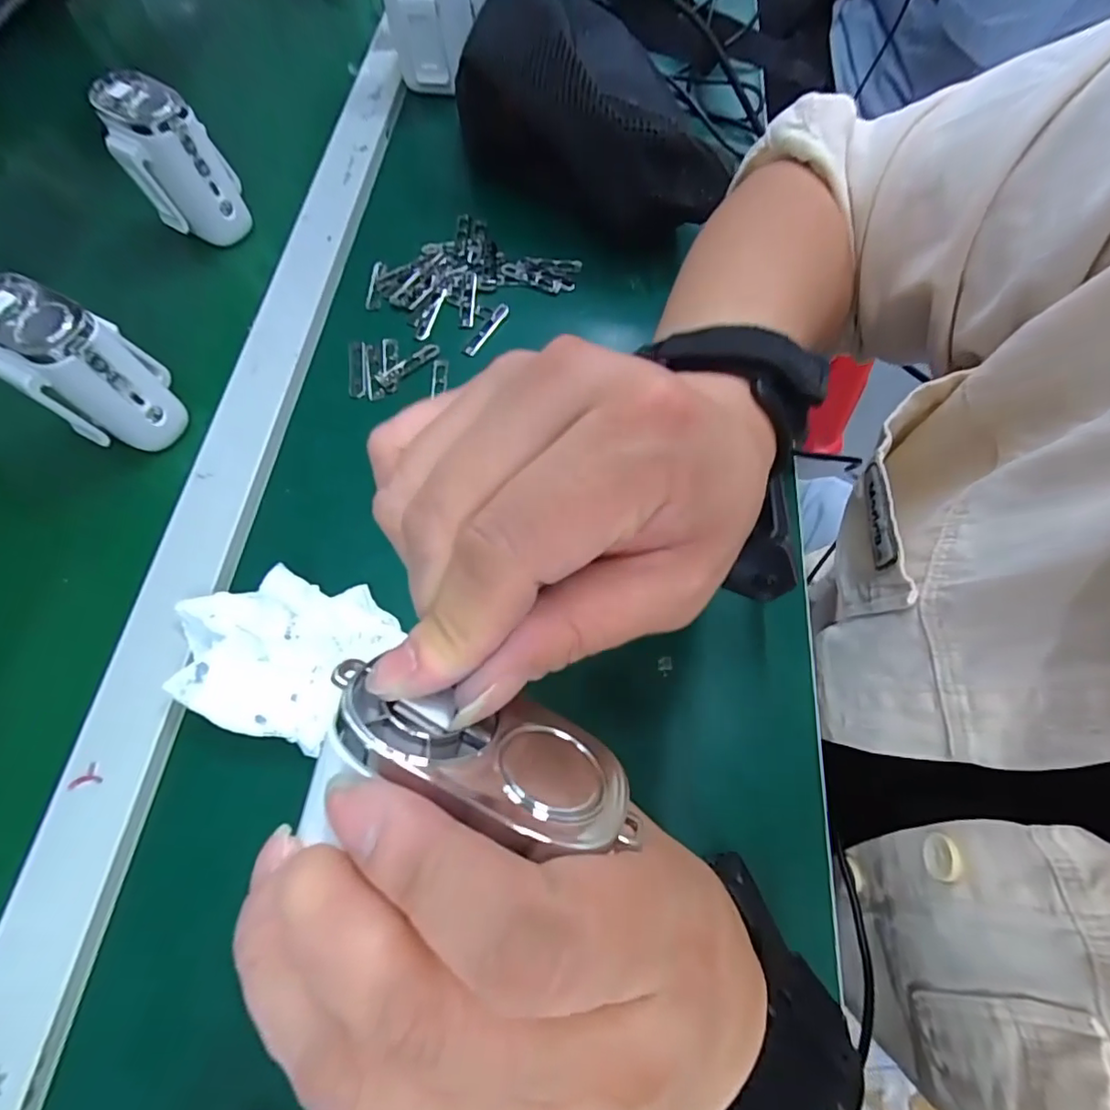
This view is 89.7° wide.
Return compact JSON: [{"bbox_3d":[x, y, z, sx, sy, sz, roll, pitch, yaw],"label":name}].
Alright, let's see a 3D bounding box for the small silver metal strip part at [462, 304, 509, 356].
[{"bbox_3d":[-0.043,-0.145,0.356,0.009,0.004,0.045,28,70,13],"label":"small silver metal strip part"}]

